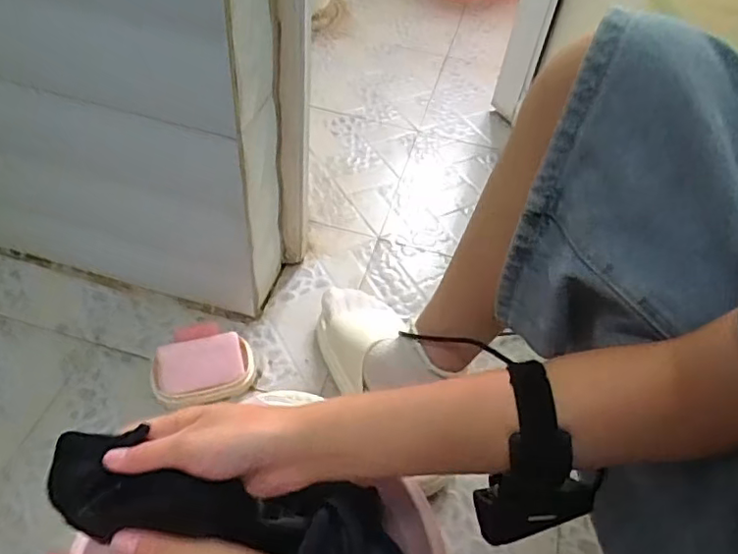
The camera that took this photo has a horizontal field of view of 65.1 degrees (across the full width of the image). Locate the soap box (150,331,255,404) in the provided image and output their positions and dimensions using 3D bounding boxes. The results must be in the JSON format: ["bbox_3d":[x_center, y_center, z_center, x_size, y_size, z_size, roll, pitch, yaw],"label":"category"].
[{"bbox_3d":[-0.202,0.110,0.710,0.116,0.050,0.079,-11,51,-16],"label":"soap box"}]

